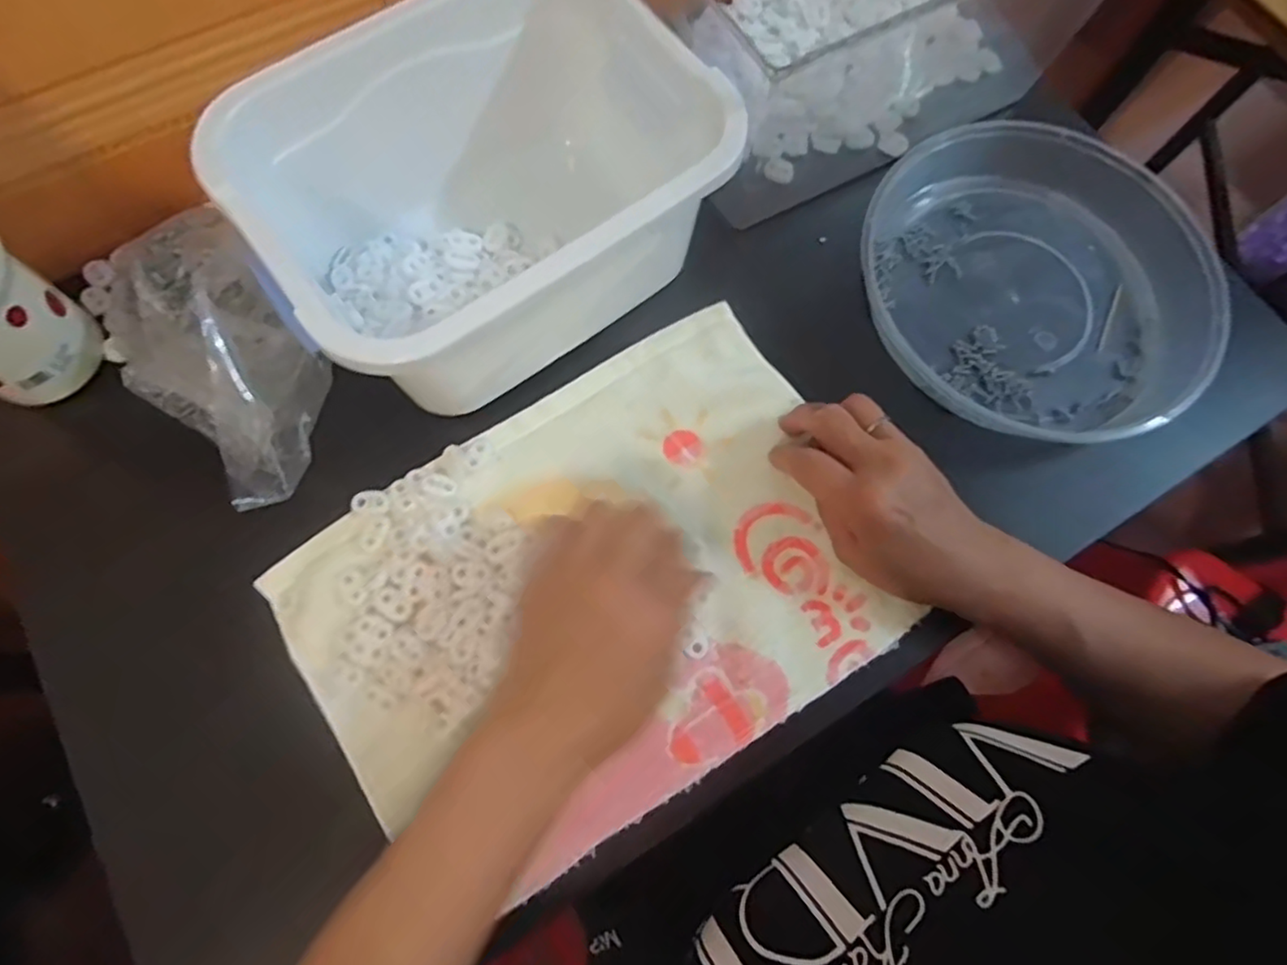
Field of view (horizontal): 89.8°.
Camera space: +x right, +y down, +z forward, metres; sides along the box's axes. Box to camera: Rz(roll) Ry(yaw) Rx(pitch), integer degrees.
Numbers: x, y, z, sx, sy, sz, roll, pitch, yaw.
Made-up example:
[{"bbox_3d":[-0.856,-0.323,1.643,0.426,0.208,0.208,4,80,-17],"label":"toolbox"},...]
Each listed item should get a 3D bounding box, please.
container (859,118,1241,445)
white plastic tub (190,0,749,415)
[{"bbox_3d":[0.265,-0.135,0.430,0.225,0.055,0.217,1,73,-2],"label":"container"},{"bbox_3d":[-0.095,-0.170,0.390,0.247,0.124,0.202,-36,78,-12],"label":"white plastic tub"}]

